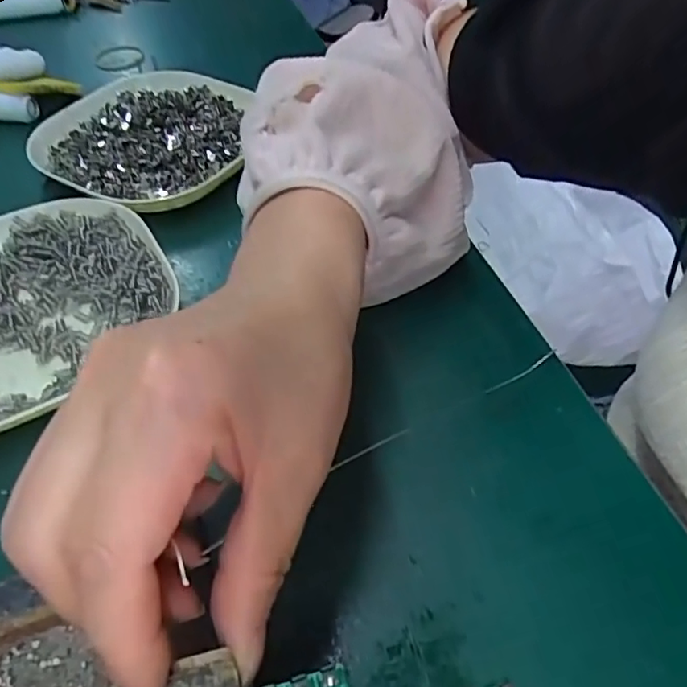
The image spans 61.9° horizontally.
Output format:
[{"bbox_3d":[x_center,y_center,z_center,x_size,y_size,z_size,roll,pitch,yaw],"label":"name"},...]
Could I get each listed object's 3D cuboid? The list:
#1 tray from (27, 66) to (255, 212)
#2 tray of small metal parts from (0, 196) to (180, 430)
[{"bbox_3d":[-0.130,-0.141,0.383,0.137,0.020,0.149,11,51,10],"label":"tray"},{"bbox_3d":[-0.165,-0.021,0.290,0.129,0.019,0.143,37,60,27],"label":"tray of small metal parts"}]

